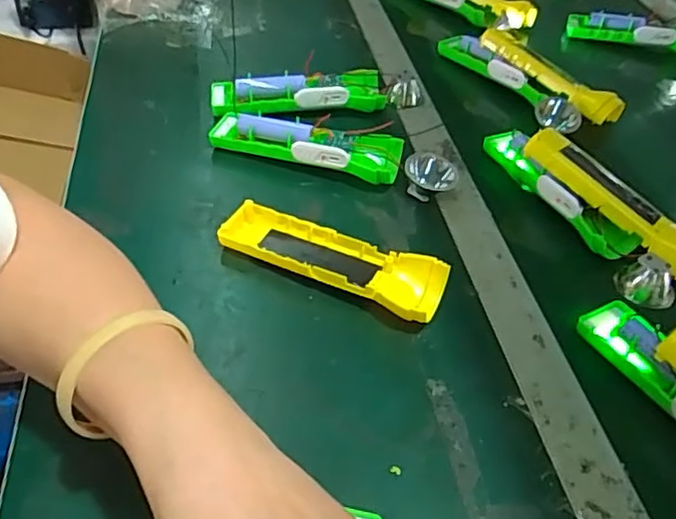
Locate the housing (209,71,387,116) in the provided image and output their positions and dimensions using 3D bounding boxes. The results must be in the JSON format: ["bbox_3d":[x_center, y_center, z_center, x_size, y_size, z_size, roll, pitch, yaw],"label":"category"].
[{"bbox_3d":[-0.039,-0.156,0.584,0.160,0.035,0.045,-4,45,-10],"label":"housing"}]

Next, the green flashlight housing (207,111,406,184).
[{"bbox_3d":[-0.029,-0.096,0.529,0.163,0.033,0.039,13,45,7],"label":"green flashlight housing"}]

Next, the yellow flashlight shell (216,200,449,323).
[{"bbox_3d":[-0.006,0.001,0.439,0.162,0.026,0.046,22,46,15],"label":"yellow flashlight shell"}]

